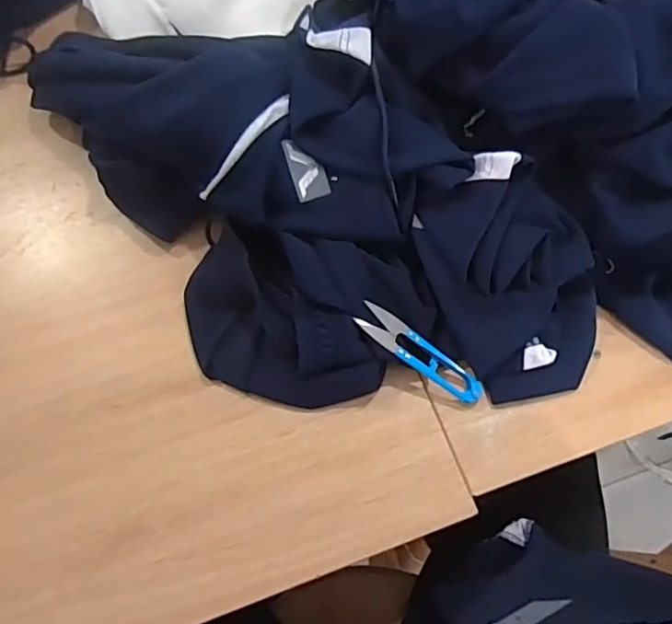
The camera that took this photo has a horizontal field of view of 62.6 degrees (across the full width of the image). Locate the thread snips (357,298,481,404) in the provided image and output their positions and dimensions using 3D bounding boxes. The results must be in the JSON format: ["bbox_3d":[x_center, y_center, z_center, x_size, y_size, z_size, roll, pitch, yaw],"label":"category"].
[{"bbox_3d":[0.070,0.035,0.453,0.119,0.007,0.027,35,75,-4],"label":"thread snips"}]

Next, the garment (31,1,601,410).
[{"bbox_3d":[-0.045,-0.104,0.478,0.281,0.100,0.546,-42,74,-12],"label":"garment"}]

